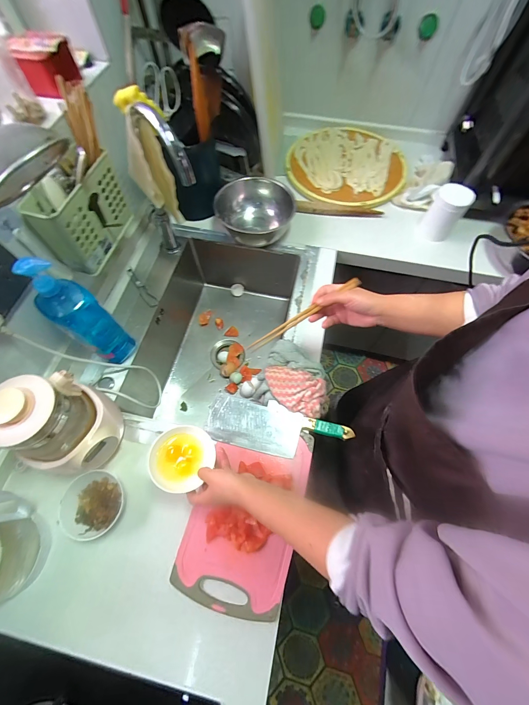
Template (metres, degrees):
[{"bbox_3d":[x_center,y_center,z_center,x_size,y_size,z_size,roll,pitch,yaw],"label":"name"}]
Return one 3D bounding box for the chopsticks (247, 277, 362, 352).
[{"bbox_3d":[0.068,-0.066,0.520,0.233,0.019,0.014,-32,66,18],"label":"chopsticks"}]

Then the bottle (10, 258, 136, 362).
[{"bbox_3d":[-0.374,-0.075,0.579,0.097,0.285,0.091,34,70,14],"label":"bottle"}]

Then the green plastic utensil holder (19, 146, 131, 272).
[{"bbox_3d":[-0.378,-0.300,0.596,0.080,0.161,0.208,17,67,7],"label":"green plastic utensil holder"}]

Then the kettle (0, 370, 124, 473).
[{"bbox_3d":[-0.368,0.132,0.523,0.141,0.218,0.160,1,66,0],"label":"kettle"}]

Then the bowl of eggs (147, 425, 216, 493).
[{"bbox_3d":[-0.150,0.188,0.509,0.098,0.059,0.108,23,68,10],"label":"bowl of eggs"}]

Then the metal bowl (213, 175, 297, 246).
[{"bbox_3d":[-0.026,-0.419,0.843,0.220,0.097,0.220,-11,66,-5],"label":"metal bowl"}]

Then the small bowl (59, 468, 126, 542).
[{"bbox_3d":[-0.330,0.291,0.540,0.107,0.051,0.110,0,66,0],"label":"small bowl"}]

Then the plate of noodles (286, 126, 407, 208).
[{"bbox_3d":[0.274,-0.632,0.959,0.380,0.062,0.375,0,66,0],"label":"plate of noodles"}]

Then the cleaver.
[{"bbox_3d":[0.027,0.168,0.616,0.305,0.014,0.105,12,66,5],"label":"cleaver"}]

